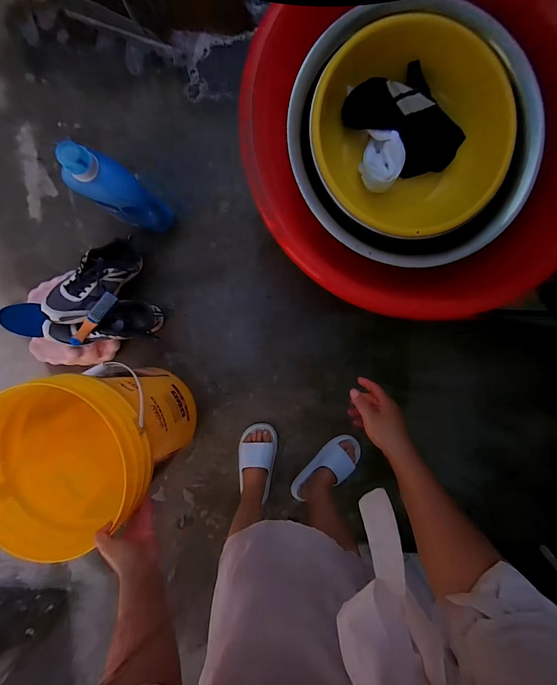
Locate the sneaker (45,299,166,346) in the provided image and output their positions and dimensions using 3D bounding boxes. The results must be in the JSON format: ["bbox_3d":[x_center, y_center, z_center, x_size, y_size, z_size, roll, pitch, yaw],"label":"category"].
[{"bbox_3d":[-0.459,-0.050,0.854,0.293,0.082,0.101,-13,96,-21],"label":"sneaker"}]

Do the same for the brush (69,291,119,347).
[{"bbox_3d":[-0.473,-0.056,0.808,0.035,0.022,0.161,38,94,-7],"label":"brush"}]

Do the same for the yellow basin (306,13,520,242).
[{"bbox_3d":[0.239,-0.365,0.619,0.351,0.110,0.322,0,97,-3],"label":"yellow basin"}]

